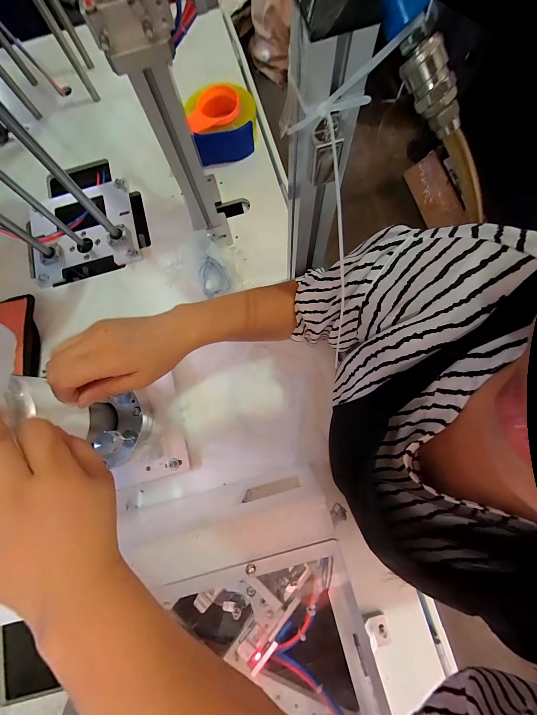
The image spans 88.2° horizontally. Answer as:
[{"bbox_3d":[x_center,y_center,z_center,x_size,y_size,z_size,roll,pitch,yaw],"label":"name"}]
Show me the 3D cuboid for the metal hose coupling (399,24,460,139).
[{"bbox_3d":[0.101,-0.166,0.170,0.058,0.019,0.017,41,80,-26],"label":"metal hose coupling"}]

